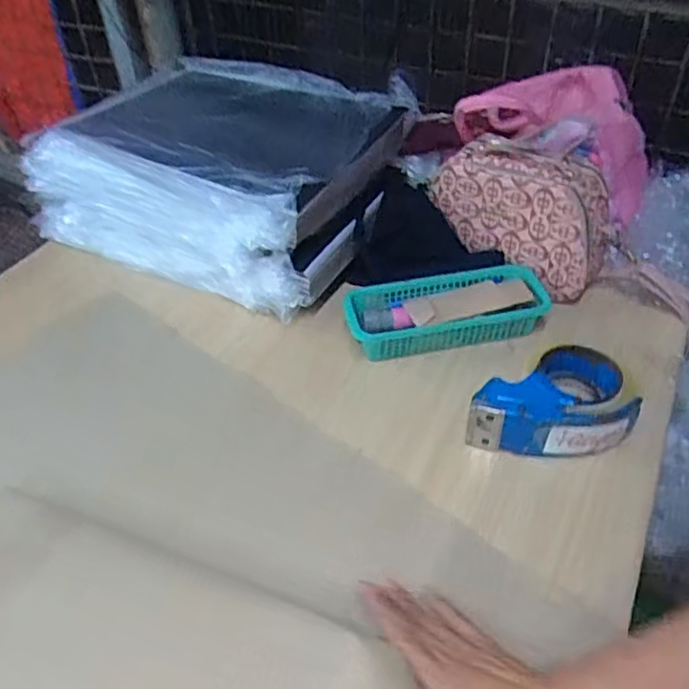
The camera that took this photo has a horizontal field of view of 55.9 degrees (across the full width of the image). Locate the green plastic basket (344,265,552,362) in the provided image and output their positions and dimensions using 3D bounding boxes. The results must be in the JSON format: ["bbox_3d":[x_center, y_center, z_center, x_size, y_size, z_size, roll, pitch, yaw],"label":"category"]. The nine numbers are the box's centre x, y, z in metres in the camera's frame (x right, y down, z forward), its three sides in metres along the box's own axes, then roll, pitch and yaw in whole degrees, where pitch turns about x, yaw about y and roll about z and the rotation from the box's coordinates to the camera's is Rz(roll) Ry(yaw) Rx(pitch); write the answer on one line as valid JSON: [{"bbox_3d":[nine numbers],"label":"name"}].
[{"bbox_3d":[0.120,-0.037,0.748,0.239,0.048,0.095,-12,45,-10],"label":"green plastic basket"}]

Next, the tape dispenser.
[{"bbox_3d":[0.198,0.056,0.644,0.158,0.064,0.101,-3,44,-1],"label":"tape dispenser"}]

